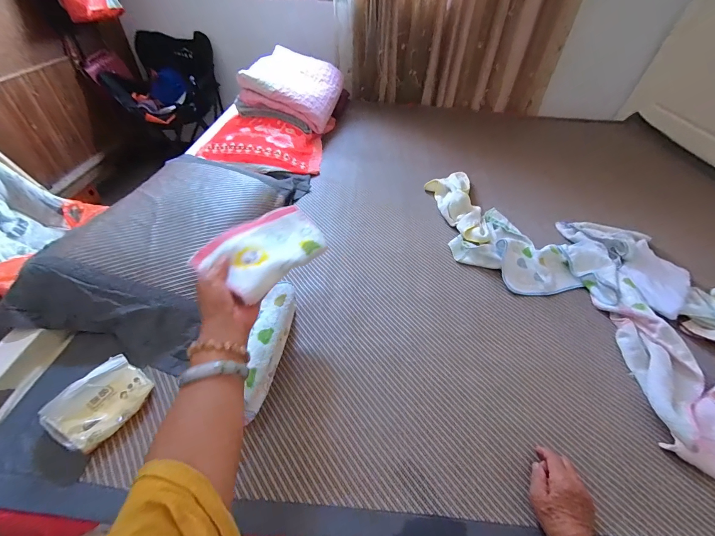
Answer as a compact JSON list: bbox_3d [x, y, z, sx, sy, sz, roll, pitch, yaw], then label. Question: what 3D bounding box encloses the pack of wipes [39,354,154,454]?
[{"bbox_3d":[-0.409,0.213,0.486,0.099,0.026,0.126,44,48,-12],"label":"pack of wipes"}]

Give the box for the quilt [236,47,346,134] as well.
[{"bbox_3d":[-0.266,-0.782,1.311,0.343,0.168,0.451,8,46,3],"label":"quilt"}]

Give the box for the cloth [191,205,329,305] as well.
[{"bbox_3d":[-0.134,-0.041,0.505,0.114,0.026,0.250,35,33,7],"label":"cloth"}]

